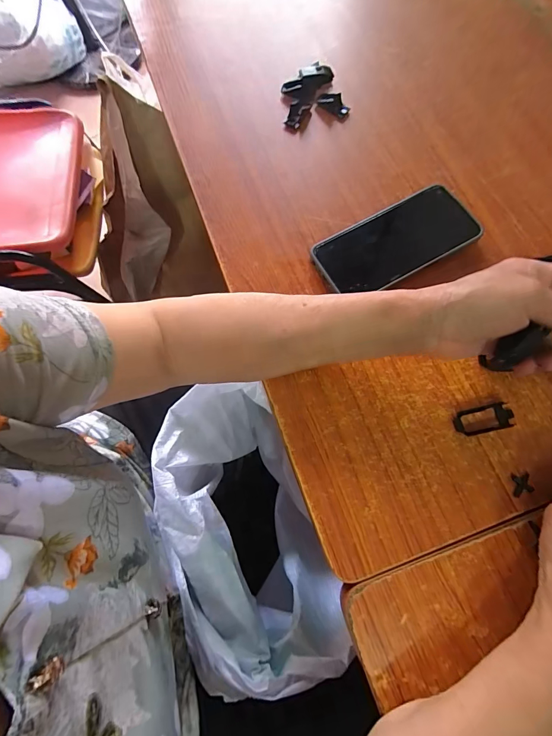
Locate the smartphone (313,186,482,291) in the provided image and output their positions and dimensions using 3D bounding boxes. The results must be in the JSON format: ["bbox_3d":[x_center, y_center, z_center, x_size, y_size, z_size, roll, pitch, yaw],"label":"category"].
[{"bbox_3d":[0.123,-0.127,0.359,0.163,0.012,0.076,-28,74,-8],"label":"smartphone"}]

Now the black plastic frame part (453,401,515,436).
[{"bbox_3d":[0.182,0.045,0.308,0.051,0.007,0.023,-12,72,-3],"label":"black plastic frame part"}]

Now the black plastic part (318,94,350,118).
[{"bbox_3d":[0.070,-0.317,0.425,0.039,0.011,0.018,26,74,9],"label":"black plastic part"}]

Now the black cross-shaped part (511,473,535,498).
[{"bbox_3d":[0.203,0.096,0.291,0.017,0.004,0.018,-7,72,-1],"label":"black cross-shaped part"}]

